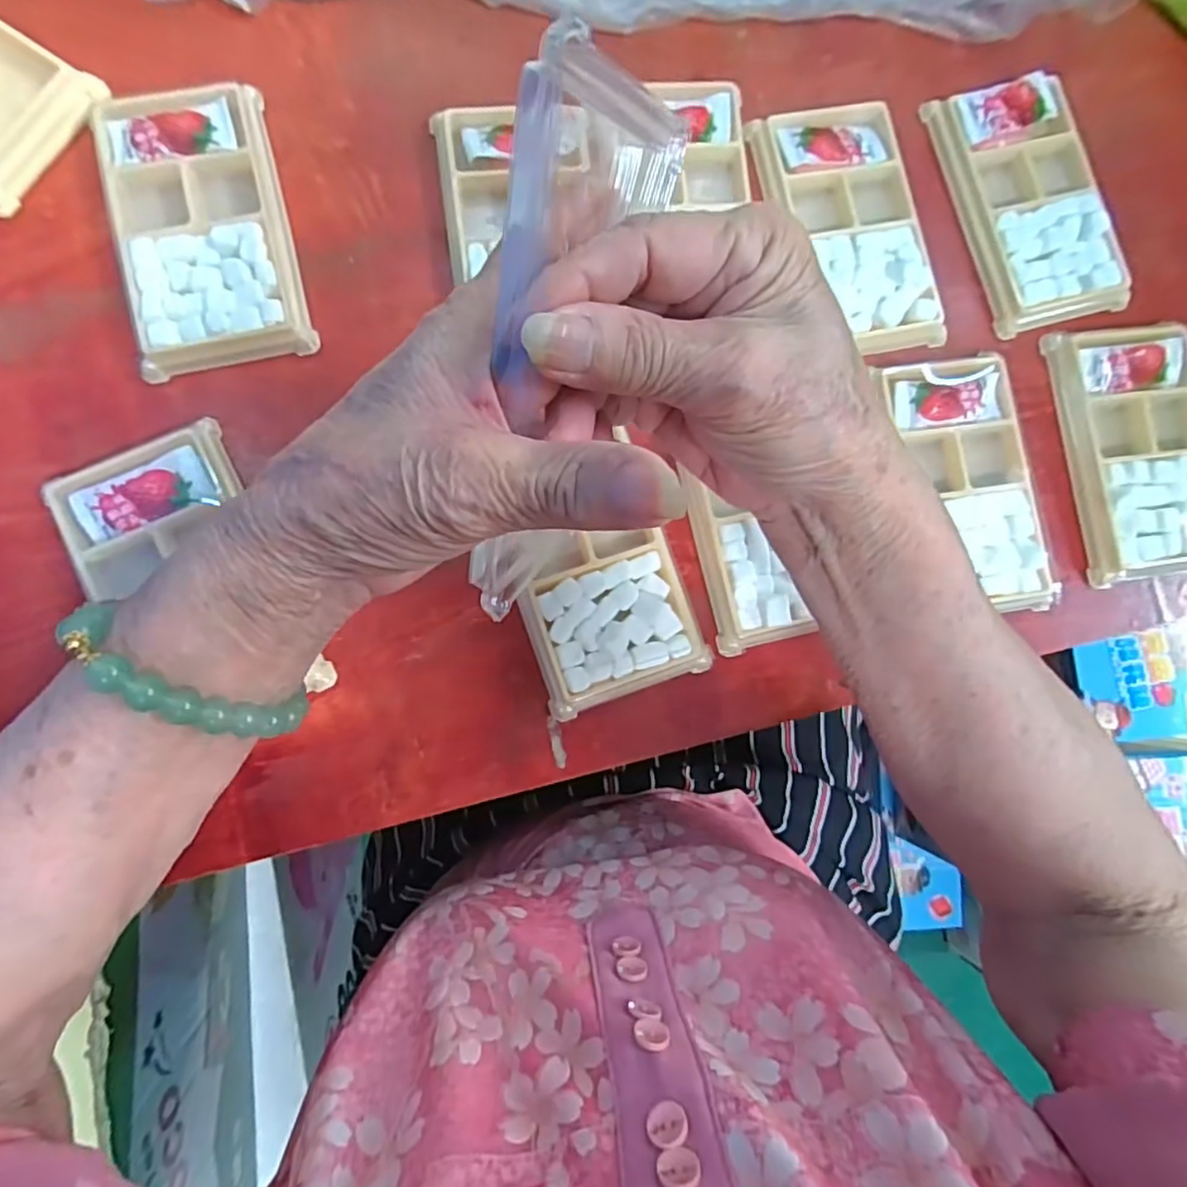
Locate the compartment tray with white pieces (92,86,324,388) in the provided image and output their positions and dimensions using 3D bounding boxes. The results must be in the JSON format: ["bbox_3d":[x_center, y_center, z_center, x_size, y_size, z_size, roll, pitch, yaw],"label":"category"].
[{"bbox_3d":[-0.188,-0.177,0.310,0.077,0.015,0.136,-12,86,-6],"label":"compartment tray with white pieces"}]

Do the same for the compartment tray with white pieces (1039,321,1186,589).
[{"bbox_3d":[0.293,-0.078,0.340,0.076,0.013,0.136,-8,85,-6],"label":"compartment tray with white pieces"}]

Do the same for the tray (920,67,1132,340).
[{"bbox_3d":[0.239,-0.214,0.347,0.076,0.014,0.133,-18,86,-6],"label":"tray"}]

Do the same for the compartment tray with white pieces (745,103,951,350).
[{"bbox_3d":[0.134,-0.193,0.338,0.077,0.011,0.130,-11,86,-6],"label":"compartment tray with white pieces"}]

